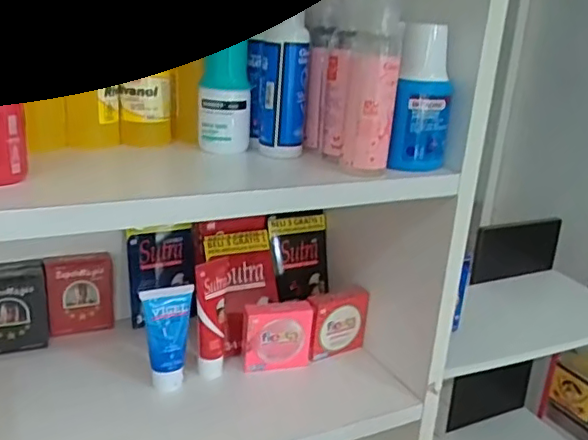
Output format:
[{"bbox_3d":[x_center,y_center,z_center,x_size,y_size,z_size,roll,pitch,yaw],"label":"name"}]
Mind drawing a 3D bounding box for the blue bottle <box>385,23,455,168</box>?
[{"bbox_3d":[0.104,-0.098,0.477,0.044,0.111,0.026,9,19,16],"label":"blue bottle"}]

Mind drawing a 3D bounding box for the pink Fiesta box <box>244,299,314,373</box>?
[{"bbox_3d":[-0.015,0.112,0.582,0.067,0.067,0.018,-4,17,-16],"label":"pink Fiesta box"}]

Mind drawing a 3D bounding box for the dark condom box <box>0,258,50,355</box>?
[{"bbox_3d":[-0.279,0.084,0.585,0.066,0.083,0.040,-5,20,-23],"label":"dark condom box"}]

